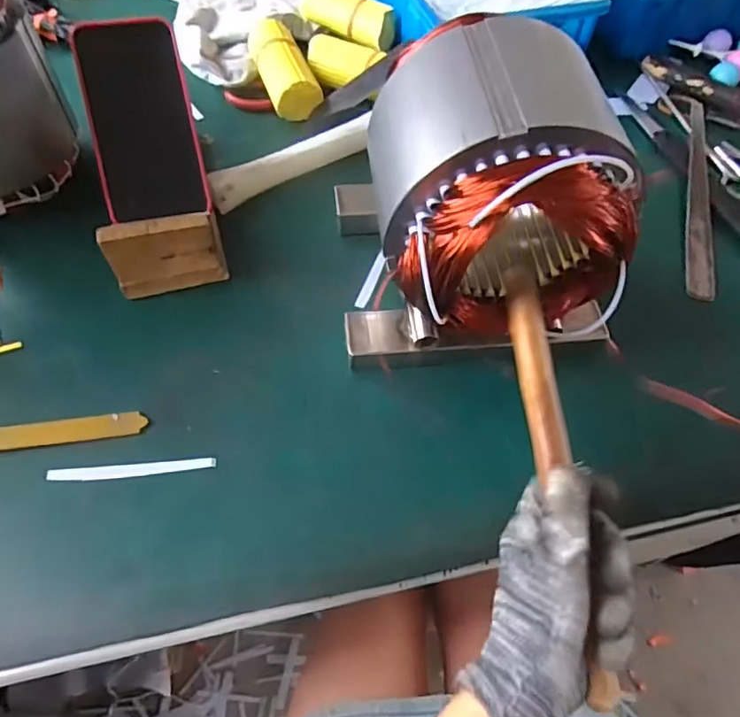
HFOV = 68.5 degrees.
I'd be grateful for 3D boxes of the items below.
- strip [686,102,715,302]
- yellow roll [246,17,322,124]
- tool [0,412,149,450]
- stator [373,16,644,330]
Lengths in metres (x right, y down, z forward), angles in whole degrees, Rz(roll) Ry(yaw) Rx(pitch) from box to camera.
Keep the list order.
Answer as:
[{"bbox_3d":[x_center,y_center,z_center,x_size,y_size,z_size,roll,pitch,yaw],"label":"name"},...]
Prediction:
[{"bbox_3d":[0.316,-0.159,0.523,0.023,0.004,0.251,11,64,10],"label":"strip"},{"bbox_3d":[-0.091,-0.304,0.570,0.048,0.037,0.118,-18,61,-12],"label":"yellow roll"},{"bbox_3d":[-0.269,0.056,0.372,0.217,0.009,0.019,-7,59,-6],"label":"tool"},{"bbox_3d":[0.080,-0.107,0.347,0.130,0.141,0.141,-6,59,-5],"label":"stator"}]

